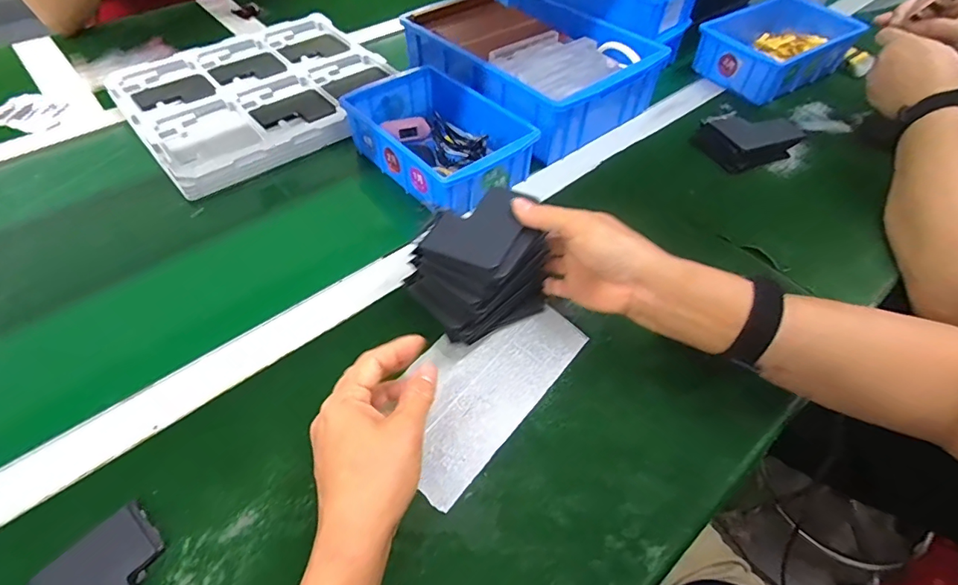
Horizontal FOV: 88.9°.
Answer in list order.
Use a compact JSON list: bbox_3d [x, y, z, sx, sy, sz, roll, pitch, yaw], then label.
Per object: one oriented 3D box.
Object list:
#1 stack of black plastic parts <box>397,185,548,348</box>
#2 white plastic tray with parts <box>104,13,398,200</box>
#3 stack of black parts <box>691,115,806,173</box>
[{"bbox_3d":[0.005,-0.023,0.399,0.109,0.087,0.086,-36,60,-27],"label":"stack of black plastic parts"},{"bbox_3d":[-0.275,-0.262,0.633,0.313,0.028,0.279,-34,59,-25],"label":"white plastic tray with parts"},{"bbox_3d":[0.328,-0.190,0.597,0.110,0.030,0.072,-18,53,-16],"label":"stack of black parts"}]

